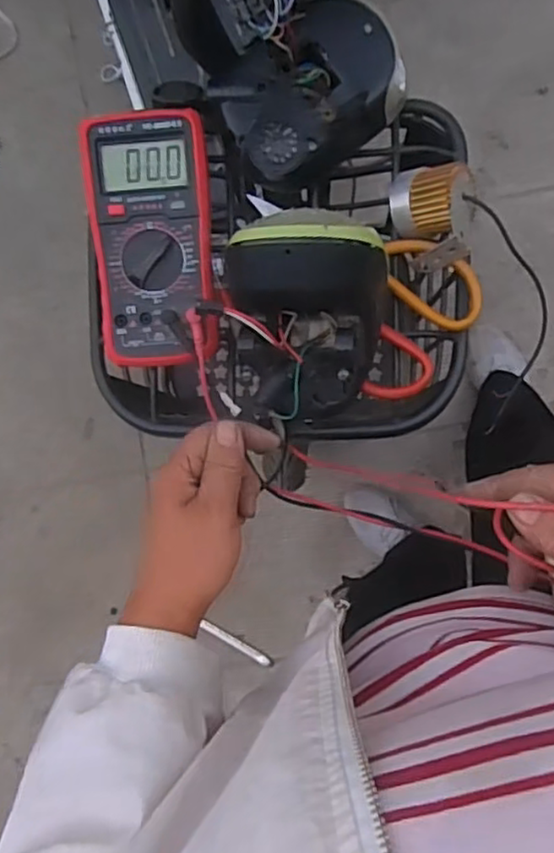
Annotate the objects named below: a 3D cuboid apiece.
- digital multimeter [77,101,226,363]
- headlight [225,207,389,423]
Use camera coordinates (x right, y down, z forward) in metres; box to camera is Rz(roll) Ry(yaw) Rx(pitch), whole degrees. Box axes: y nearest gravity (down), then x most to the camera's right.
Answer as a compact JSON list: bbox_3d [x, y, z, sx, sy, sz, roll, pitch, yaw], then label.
[{"bbox_3d":[-0.093,-0.138,0.497,0.087,0.029,0.181,-4,90,9],"label":"digital multimeter"},{"bbox_3d":[0.023,-0.074,0.458,0.106,0.088,0.136,-3,91,9],"label":"headlight"}]

